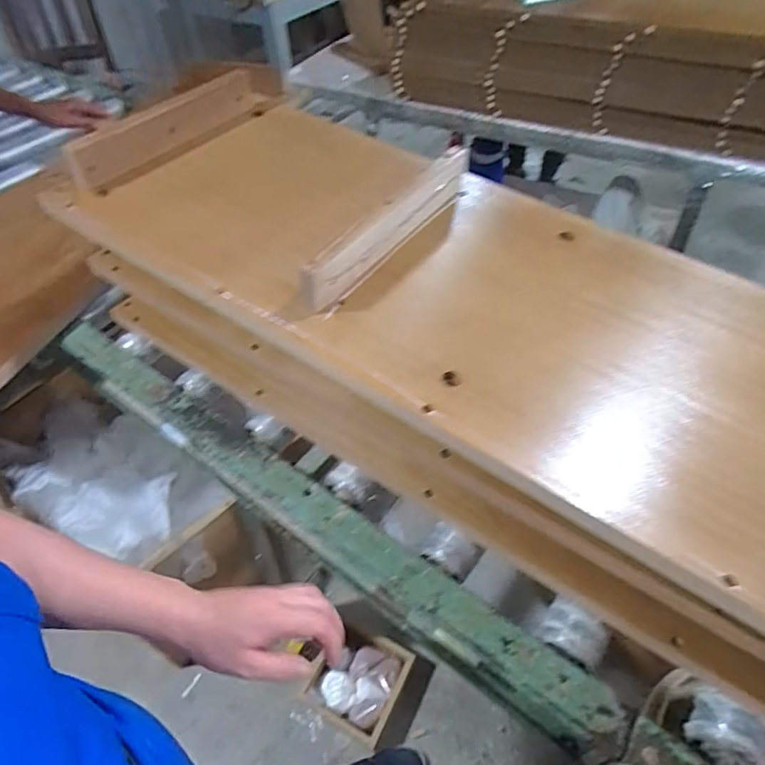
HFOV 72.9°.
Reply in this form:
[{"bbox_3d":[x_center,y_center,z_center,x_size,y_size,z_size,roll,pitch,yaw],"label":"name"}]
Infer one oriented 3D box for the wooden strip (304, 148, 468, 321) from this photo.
[{"bbox_3d":[0.016,-0.195,0.623,0.022,0.067,0.317,26,55,24],"label":"wooden strip"}]

